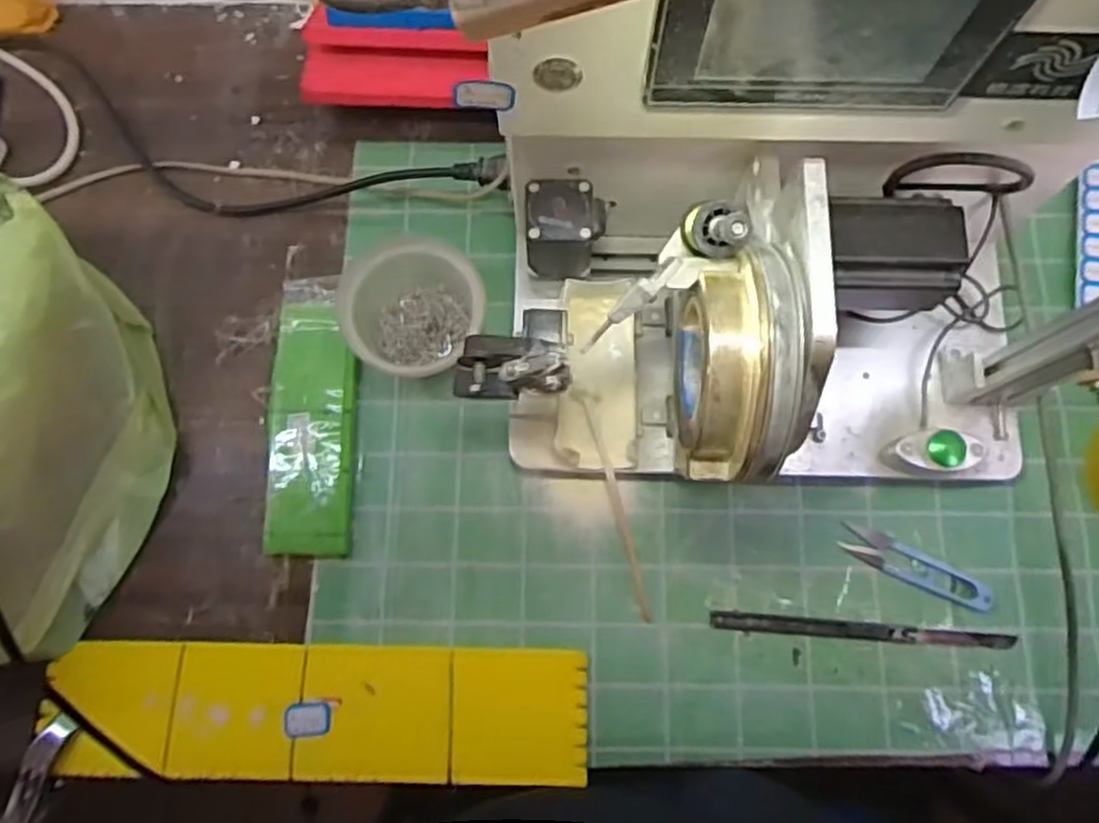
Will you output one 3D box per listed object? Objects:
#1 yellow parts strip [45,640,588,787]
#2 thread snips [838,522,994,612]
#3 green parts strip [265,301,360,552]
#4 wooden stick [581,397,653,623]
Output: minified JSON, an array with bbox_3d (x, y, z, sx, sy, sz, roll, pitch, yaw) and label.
[{"bbox_3d":[-0.146,0.193,0.474,0.334,0.010,0.079,1,73,-1],"label":"yellow parts strip"},{"bbox_3d":[0.249,0.106,0.502,0.102,0.008,0.023,27,78,6],"label":"thread snips"},{"bbox_3d":[-0.168,0.010,0.521,0.059,0.017,0.178,0,76,0],"label":"green parts strip"},{"bbox_3d":[0.046,0.066,0.503,0.008,0.012,0.154,-15,89,-2],"label":"wooden stick"}]

